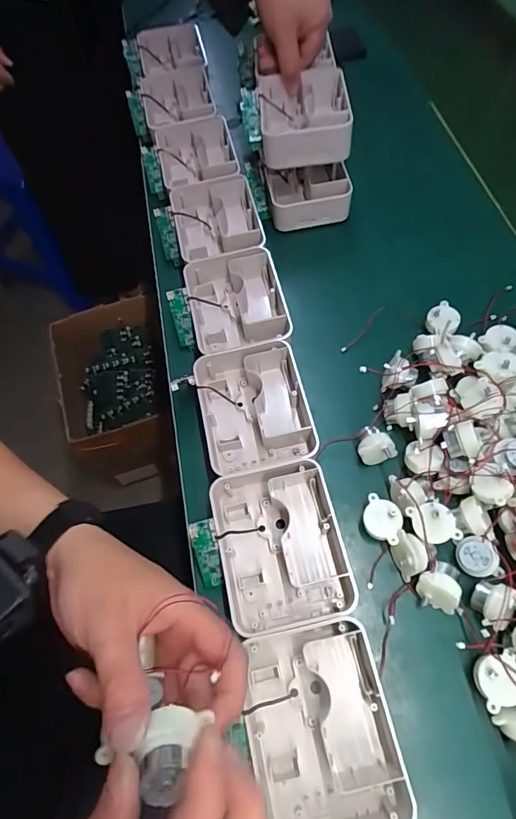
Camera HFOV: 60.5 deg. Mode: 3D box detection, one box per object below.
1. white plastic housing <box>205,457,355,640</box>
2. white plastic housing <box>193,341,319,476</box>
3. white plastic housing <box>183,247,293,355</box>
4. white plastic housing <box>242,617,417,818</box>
[{"bbox_3d":[0.019,0.114,0.377,0.103,0.041,0.128,-12,63,-3],"label":"white plastic housing"},{"bbox_3d":[-0.004,-0.002,0.431,0.101,0.036,0.129,-10,63,-2],"label":"white plastic housing"},{"bbox_3d":[-0.023,-0.109,0.494,0.100,0.055,0.126,-12,63,-3],"label":"white plastic housing"},{"bbox_3d":[0.043,0.228,0.318,0.100,0.038,0.129,-11,63,-3],"label":"white plastic housing"}]

